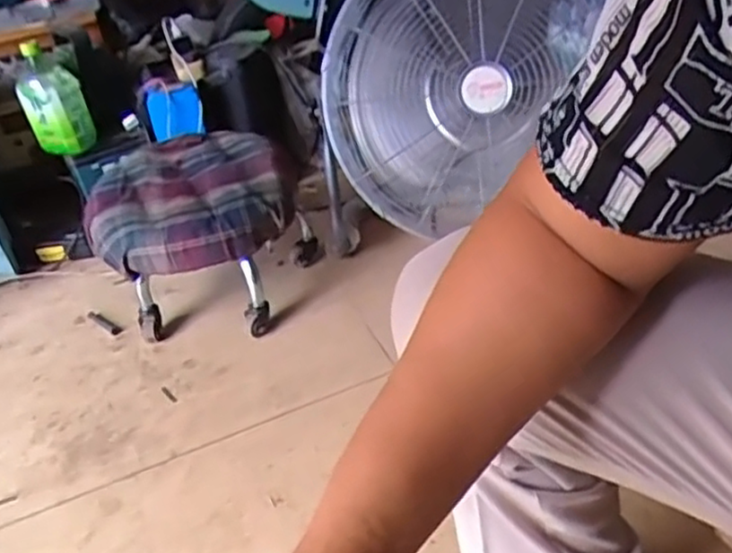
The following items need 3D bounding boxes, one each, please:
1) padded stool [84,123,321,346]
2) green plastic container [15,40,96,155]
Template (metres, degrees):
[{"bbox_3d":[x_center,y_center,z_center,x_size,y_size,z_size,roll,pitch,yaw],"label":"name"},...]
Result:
[{"bbox_3d":[-0.275,-0.072,1.195,0.328,0.233,0.321,-5,37,4],"label":"padded stool"},{"bbox_3d":[-0.578,-0.324,1.276,0.110,0.182,0.088,-21,39,-17],"label":"green plastic container"}]

